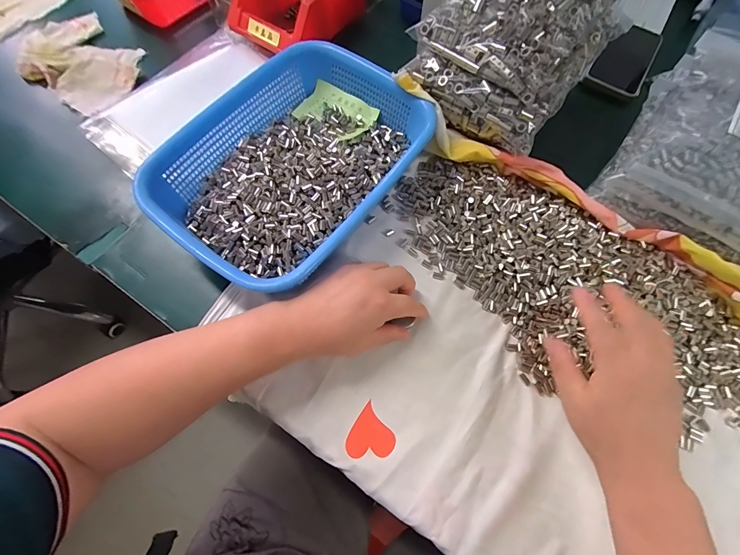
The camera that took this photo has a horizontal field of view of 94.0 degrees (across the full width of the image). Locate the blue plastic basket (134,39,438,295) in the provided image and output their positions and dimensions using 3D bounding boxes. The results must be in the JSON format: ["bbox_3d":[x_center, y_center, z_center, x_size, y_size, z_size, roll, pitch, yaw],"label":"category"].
[{"bbox_3d":[-0.079,-0.121,0.379,0.206,0.071,0.277,36,73,13],"label":"blue plastic basket"}]

